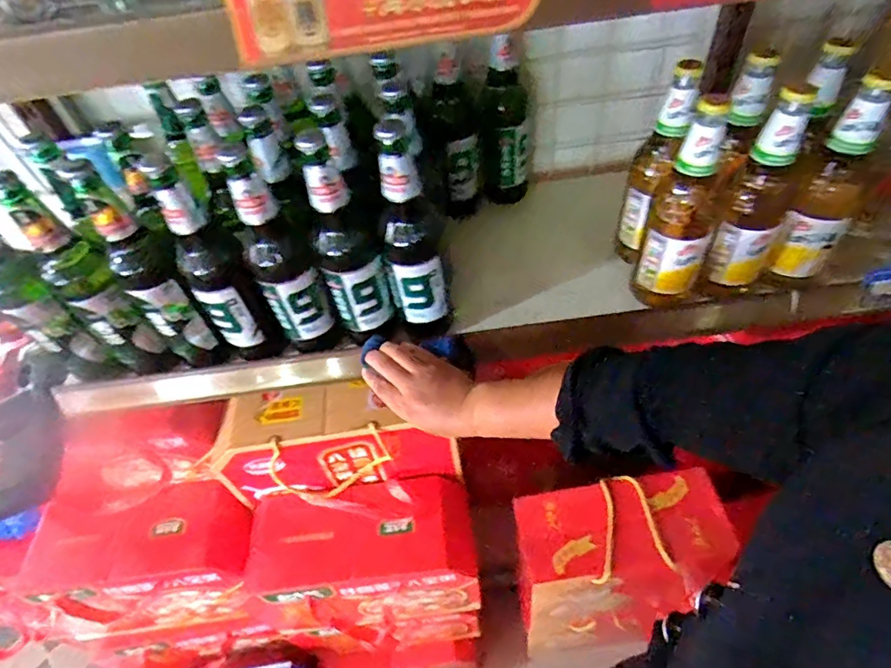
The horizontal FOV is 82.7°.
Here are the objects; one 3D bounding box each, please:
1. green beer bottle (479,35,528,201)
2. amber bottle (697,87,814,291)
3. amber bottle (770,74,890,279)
[{"bbox_3d":[0.087,-0.290,0.706,0.072,0.201,0.069,5,51,12],"label":"green beer bottle"},{"bbox_3d":[0.326,-0.135,0.523,0.060,0.200,0.060,32,61,29],"label":"amber bottle"},{"bbox_3d":[0.403,-0.153,0.518,0.059,0.211,0.071,34,57,26],"label":"amber bottle"}]

